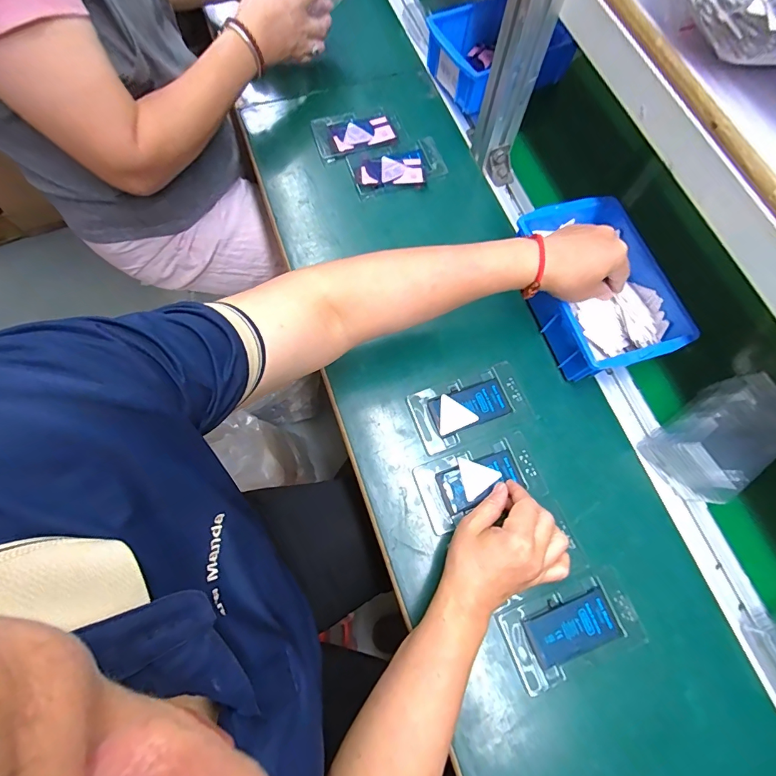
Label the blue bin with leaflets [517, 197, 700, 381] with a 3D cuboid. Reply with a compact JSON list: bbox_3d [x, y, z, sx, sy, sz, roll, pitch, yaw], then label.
[{"bbox_3d":[0.245,-0.118,0.483,0.141,0.063,0.203,-18,73,-6],"label":"blue bin with leaflets"}]

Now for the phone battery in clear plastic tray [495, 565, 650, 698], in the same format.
[{"bbox_3d":[0.177,0.231,0.395,0.128,0.008,0.073,-21,73,-7],"label":"phone battery in clear plastic tray"}]

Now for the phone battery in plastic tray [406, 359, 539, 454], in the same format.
[{"bbox_3d":[0.093,0.020,0.462,0.130,0.005,0.070,-20,73,-7],"label":"phone battery in plastic tray"}]

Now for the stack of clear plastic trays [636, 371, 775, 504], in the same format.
[{"bbox_3d":[0.349,0.055,0.431,0.116,0.066,0.086,-34,75,-11],"label":"stack of clear plastic trays"}]

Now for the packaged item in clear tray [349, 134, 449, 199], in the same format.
[{"bbox_3d":[0.014,-0.306,0.568,0.128,0.010,0.079,-19,73,-6],"label":"packaged item in clear tray"}]

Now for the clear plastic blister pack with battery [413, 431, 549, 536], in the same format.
[{"bbox_3d":[0.098,0.098,0.434,0.127,0.011,0.071,-21,73,-5],"label":"clear plastic blister pack with battery"}]

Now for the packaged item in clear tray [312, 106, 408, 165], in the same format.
[{"bbox_3d":[-0.041,-0.367,0.586,0.125,0.009,0.076,-17,73,-6],"label":"packaged item in clear tray"}]

